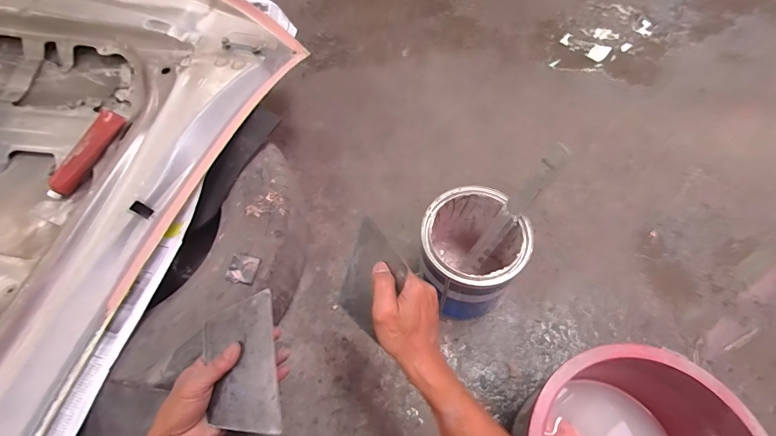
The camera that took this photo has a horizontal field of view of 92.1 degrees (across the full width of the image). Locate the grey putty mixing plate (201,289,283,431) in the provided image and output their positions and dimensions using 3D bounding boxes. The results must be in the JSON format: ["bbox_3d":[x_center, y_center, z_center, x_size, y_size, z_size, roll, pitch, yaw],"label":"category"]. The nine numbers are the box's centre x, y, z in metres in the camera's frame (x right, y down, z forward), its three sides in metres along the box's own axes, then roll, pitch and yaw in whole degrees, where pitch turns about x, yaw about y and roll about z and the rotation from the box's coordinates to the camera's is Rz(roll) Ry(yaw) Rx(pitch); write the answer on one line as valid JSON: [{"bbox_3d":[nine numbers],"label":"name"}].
[{"bbox_3d":[-0.164,0.161,0.416,0.095,0.008,0.139,-15,73,19],"label":"grey putty mixing plate"}]

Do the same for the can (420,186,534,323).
[{"bbox_3d":[0.138,0.067,0.662,0.159,0.215,0.167,-1,63,2],"label":"can"}]

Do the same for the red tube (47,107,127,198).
[{"bbox_3d":[-0.523,-0.111,0.646,0.027,0.037,0.171,32,85,17],"label":"red tube"}]

